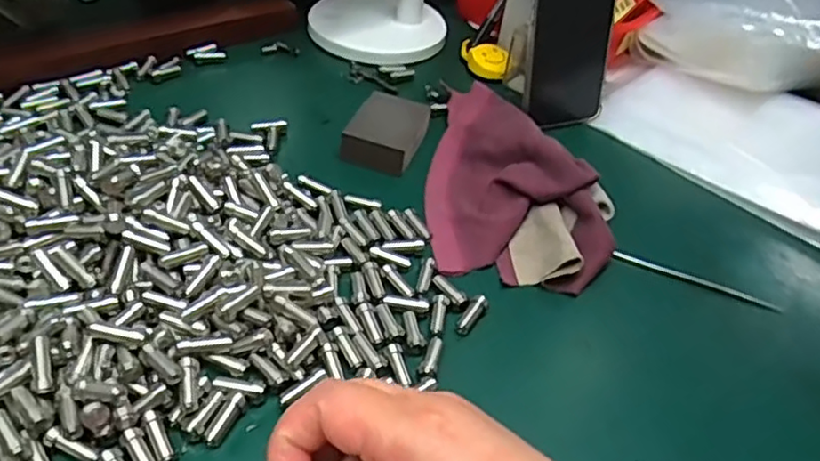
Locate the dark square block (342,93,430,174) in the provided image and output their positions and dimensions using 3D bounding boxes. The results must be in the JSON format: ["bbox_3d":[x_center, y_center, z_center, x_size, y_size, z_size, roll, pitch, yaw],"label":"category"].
[{"bbox_3d":[-0.017,-0.079,0.517,0.052,0.025,0.077,17,42,11],"label":"dark square block"}]

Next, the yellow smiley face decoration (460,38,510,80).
[{"bbox_3d":[0.075,-0.166,0.637,0.037,0.015,0.053,-29,58,-2],"label":"yellow smiley face decoration"}]

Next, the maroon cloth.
[{"bbox_3d":[0.079,-0.052,0.488,0.126,0.035,0.221,6,41,-2],"label":"maroon cloth"}]

